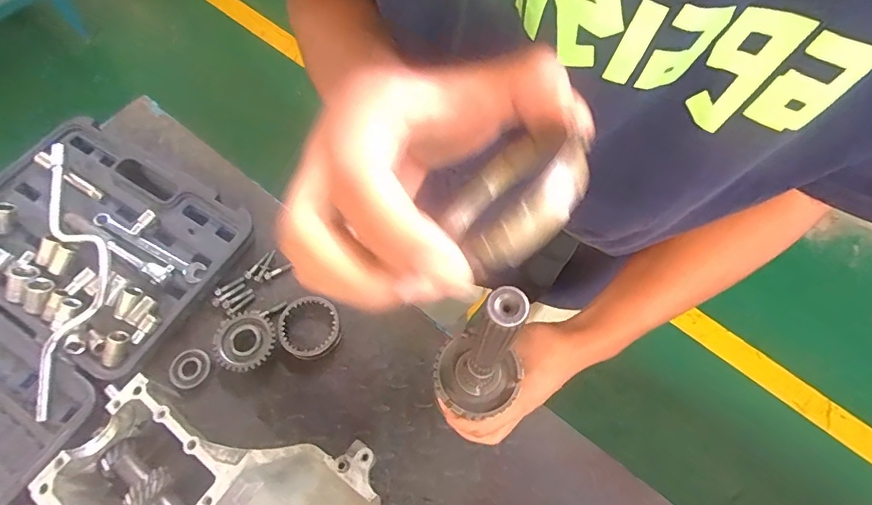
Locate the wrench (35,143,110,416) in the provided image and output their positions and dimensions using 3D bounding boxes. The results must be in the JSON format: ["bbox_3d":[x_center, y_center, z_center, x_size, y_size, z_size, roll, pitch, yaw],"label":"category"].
[{"bbox_3d":[-0.507,0.014,0.628,0.102,0.038,0.405,-17,65,-9],"label":"wrench"}]

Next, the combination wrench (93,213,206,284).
[{"bbox_3d":[-0.421,-0.009,0.650,0.202,0.011,0.027,25,66,11],"label":"combination wrench"}]

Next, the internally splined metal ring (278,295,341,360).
[{"bbox_3d":[-0.172,0.103,0.615,0.080,0.023,0.085,1,63,-1],"label":"internally splined metal ring"}]

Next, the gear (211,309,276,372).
[{"bbox_3d":[-0.258,0.119,0.605,0.085,0.027,0.079,1,63,-1],"label":"gear"}]

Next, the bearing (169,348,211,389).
[{"bbox_3d":[-0.330,0.155,0.599,0.049,0.012,0.050,1,63,-1],"label":"bearing"}]

